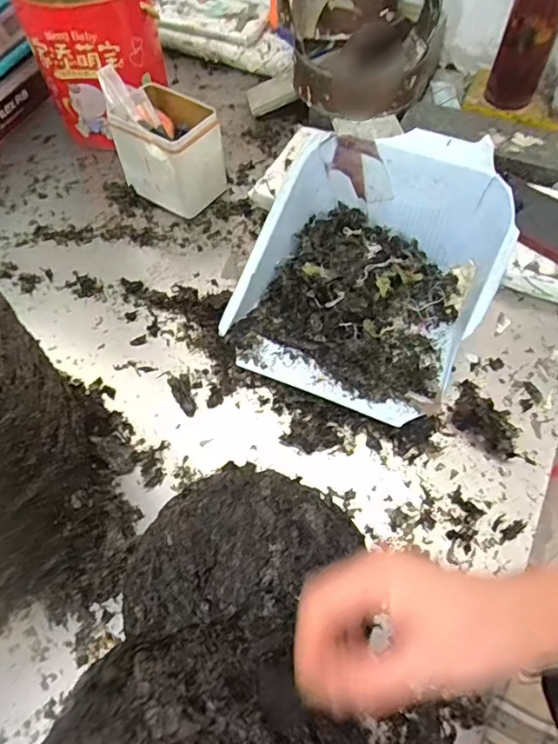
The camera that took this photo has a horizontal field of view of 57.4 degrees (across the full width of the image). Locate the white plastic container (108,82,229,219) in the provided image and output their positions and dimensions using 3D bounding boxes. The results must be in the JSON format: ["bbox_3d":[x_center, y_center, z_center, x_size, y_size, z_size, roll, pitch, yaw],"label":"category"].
[{"bbox_3d":[-0.135,-0.276,0.645,0.119,0.113,0.084,30,64,17],"label":"white plastic container"}]

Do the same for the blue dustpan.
[{"bbox_3d":[0.087,-0.101,0.519,0.244,0.141,0.241,22,62,14],"label":"blue dustpan"}]

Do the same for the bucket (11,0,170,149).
[{"bbox_3d":[-0.246,-0.438,0.705,0.158,0.180,0.170,-1,59,1],"label":"bucket"}]

